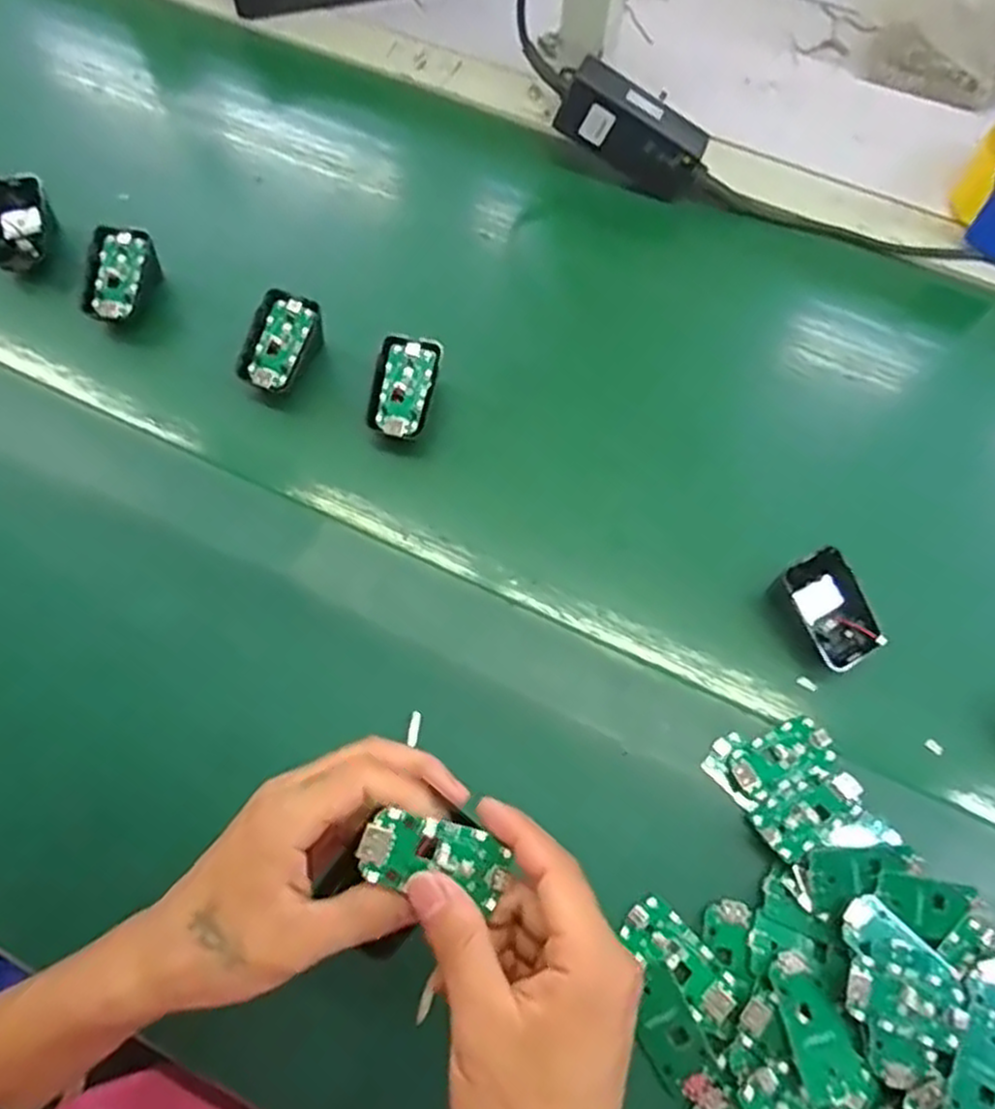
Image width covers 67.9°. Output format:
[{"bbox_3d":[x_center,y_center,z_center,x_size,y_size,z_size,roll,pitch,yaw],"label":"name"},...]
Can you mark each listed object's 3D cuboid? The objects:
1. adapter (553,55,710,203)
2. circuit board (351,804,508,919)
[{"bbox_3d":[0.108,-0.330,0.582,0.119,0.050,0.038,28,70,-12],"label":"adapter"},{"bbox_3d":[-0.025,0.124,0.299,0.062,0.006,0.028,20,79,-14],"label":"circuit board"}]

